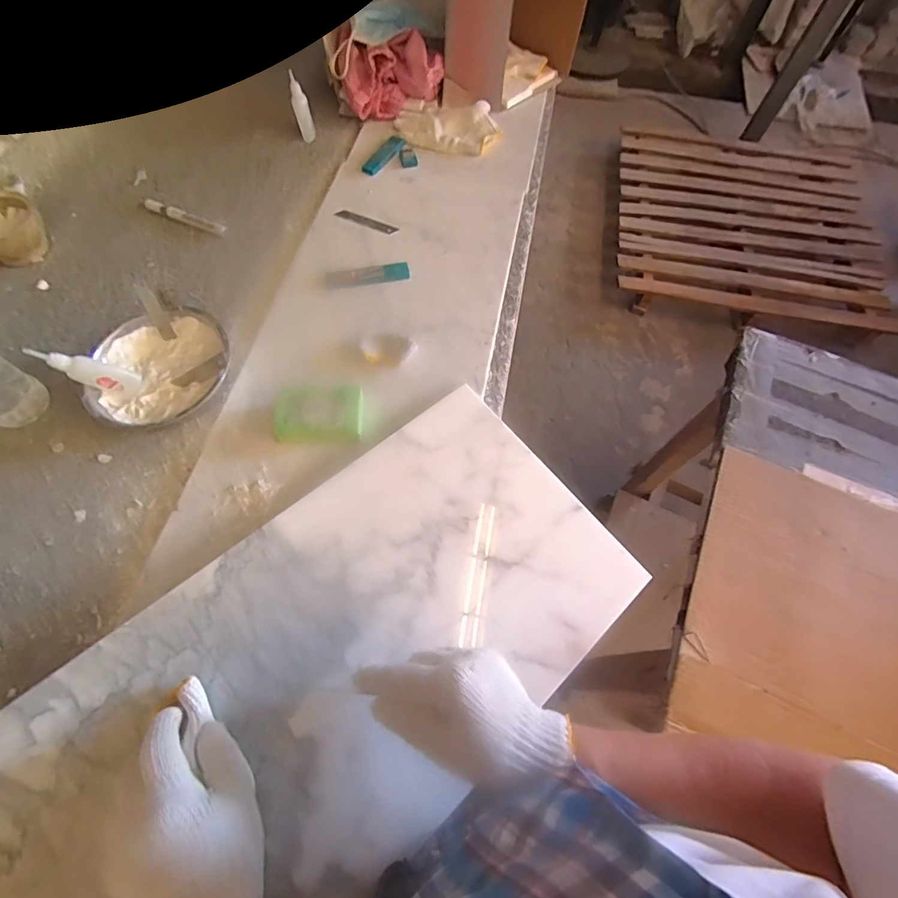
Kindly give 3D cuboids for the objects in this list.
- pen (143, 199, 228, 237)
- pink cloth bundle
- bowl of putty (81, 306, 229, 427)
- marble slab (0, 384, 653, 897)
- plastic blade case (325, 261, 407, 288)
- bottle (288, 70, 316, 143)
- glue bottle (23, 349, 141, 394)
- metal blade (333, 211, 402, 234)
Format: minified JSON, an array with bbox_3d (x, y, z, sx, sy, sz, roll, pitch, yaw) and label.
[{"bbox_3d":[-0.394,-0.347,0.664,0.145,0.015,0.022,21,65,8],"label":"pen"},{"bbox_3d":[-0.096,-0.627,0.748,0.157,0.080,0.078,-12,68,-7],"label":"pink cloth bundle"},{"bbox_3d":[-0.331,-0.091,0.525,0.147,0.046,0.161,1,64,-2],"label":"bowl of putty"},{"bbox_3d":[-0.099,0.198,0.401,0.593,0.012,0.296,-37,78,-22],"label":"marble slab"},{"bbox_3d":[-0.111,-0.239,0.617,0.112,0.011,0.033,-10,65,-7],"label":"plastic blade case"},{"bbox_3d":[-0.242,-0.561,0.733,0.026,0.085,0.030,-14,65,-8],"label":"bottle"},{"bbox_3d":[-0.393,-0.085,0.485,0.097,0.024,0.021,20,57,-37],"label":"glue bottle"},{"bbox_3d":[-0.124,-0.343,0.674,0.095,0.006,0.017,20,65,7],"label":"metal blade"}]

